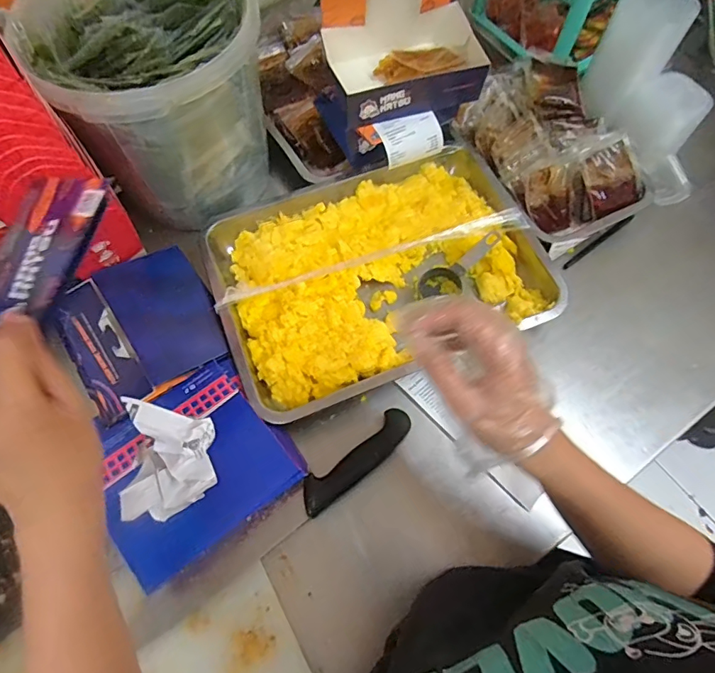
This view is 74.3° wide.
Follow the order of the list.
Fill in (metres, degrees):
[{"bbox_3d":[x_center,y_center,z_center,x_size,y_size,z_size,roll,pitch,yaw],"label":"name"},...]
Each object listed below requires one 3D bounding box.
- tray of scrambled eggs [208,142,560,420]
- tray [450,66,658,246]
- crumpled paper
[{"bbox_3d":[0.024,-0.084,0.600,0.392,0.048,0.292,-19,67,-8],"label":"tray of scrambled eggs"},{"bbox_3d":[0.264,-0.262,0.657,0.191,0.072,0.269,-24,68,-10],"label":"tray"},{"bbox_3d":[-0.180,0.118,0.454,0.081,0.068,0.107,-7,66,-2],"label":"crumpled paper"}]

